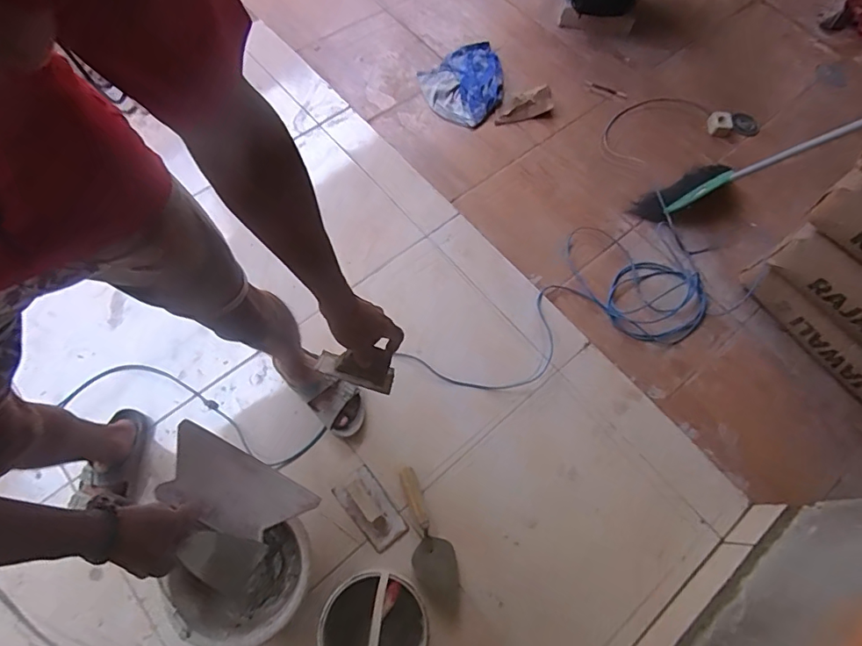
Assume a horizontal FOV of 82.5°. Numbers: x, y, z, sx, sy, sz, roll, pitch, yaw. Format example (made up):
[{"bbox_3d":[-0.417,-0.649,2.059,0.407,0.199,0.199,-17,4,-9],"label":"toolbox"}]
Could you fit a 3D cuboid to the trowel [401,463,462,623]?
[{"bbox_3d":[-0.003,0.463,1.043,0.083,0.033,0.306,-14,67,-9],"label":"trowel"}]

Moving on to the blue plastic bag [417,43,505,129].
[{"bbox_3d":[0.125,-0.760,1.549,0.255,0.046,0.305,40,70,14],"label":"blue plastic bag"}]

